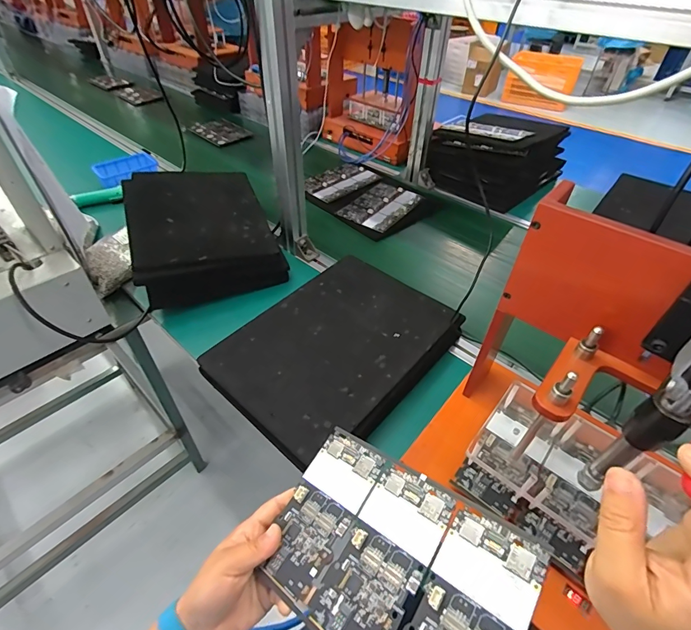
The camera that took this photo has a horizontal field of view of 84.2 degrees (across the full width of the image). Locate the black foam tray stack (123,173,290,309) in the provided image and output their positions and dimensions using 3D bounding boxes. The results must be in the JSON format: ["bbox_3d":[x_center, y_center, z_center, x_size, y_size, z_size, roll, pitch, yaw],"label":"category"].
[{"bbox_3d":[-0.301,-0.184,0.792,0.253,0.101,0.356,-18,47,-19],"label":"black foam tray stack"}]

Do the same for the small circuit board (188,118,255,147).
[{"bbox_3d":[-0.448,-0.665,1.372,0.151,0.017,0.225,-32,53,-30],"label":"small circuit board"}]

